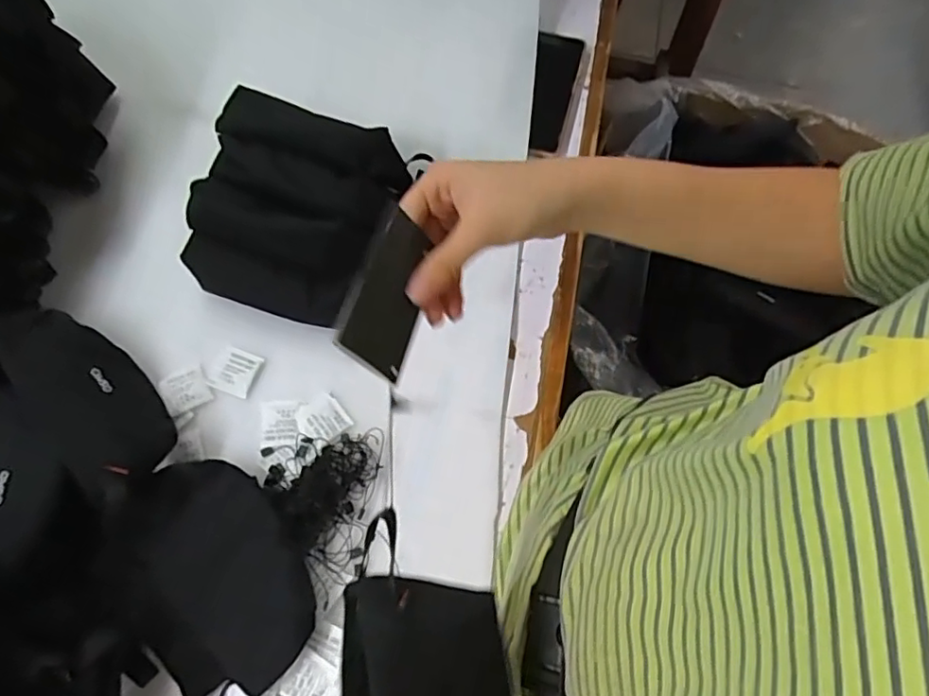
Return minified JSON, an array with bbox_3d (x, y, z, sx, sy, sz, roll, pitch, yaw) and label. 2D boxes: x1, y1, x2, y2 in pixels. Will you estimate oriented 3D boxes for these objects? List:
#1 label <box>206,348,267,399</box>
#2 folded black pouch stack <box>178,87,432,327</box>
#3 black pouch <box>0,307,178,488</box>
[{"bbox_3d":[-0.211,0.022,0.555,0.038,0.004,0.042,21,71,5],"label":"label"},{"bbox_3d":[-0.162,-0.132,0.572,0.186,0.075,0.197,18,71,4],"label":"folded black pouch stack"},{"bbox_3d":[-0.313,0.039,0.504,0.184,0.030,0.091,46,43,13],"label":"black pouch"}]

